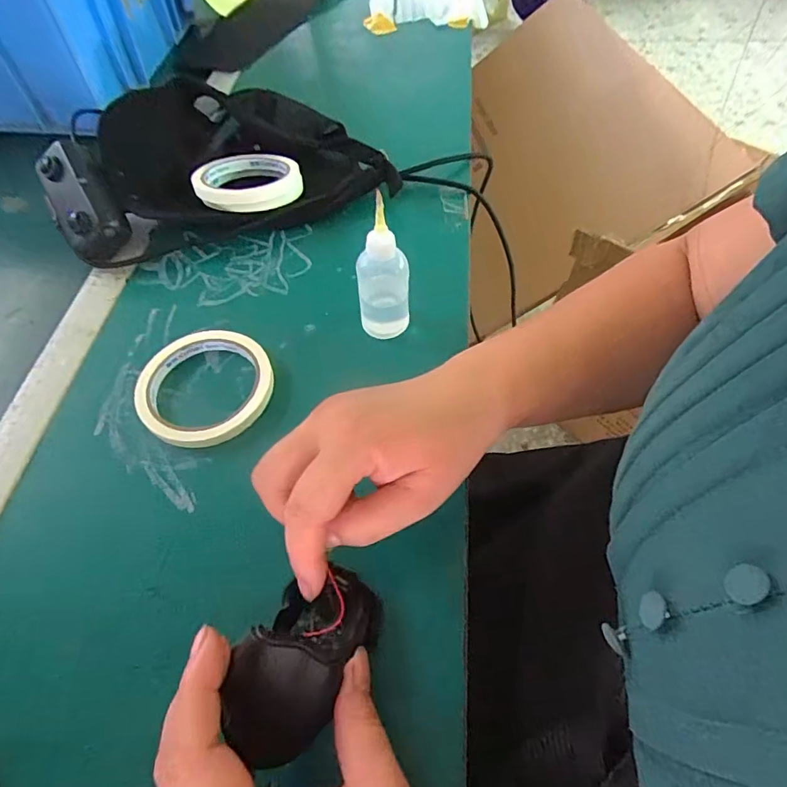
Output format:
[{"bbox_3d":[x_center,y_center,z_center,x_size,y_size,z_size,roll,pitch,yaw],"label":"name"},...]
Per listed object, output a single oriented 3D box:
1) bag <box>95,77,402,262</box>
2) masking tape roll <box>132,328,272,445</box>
[{"bbox_3d":[-0.138,-0.232,0.476,0.251,0.075,0.159,-16,57,-8],"label":"bag"},{"bbox_3d":[-0.135,-0.006,0.354,0.087,0.020,0.095,-1,57,2],"label":"masking tape roll"}]

